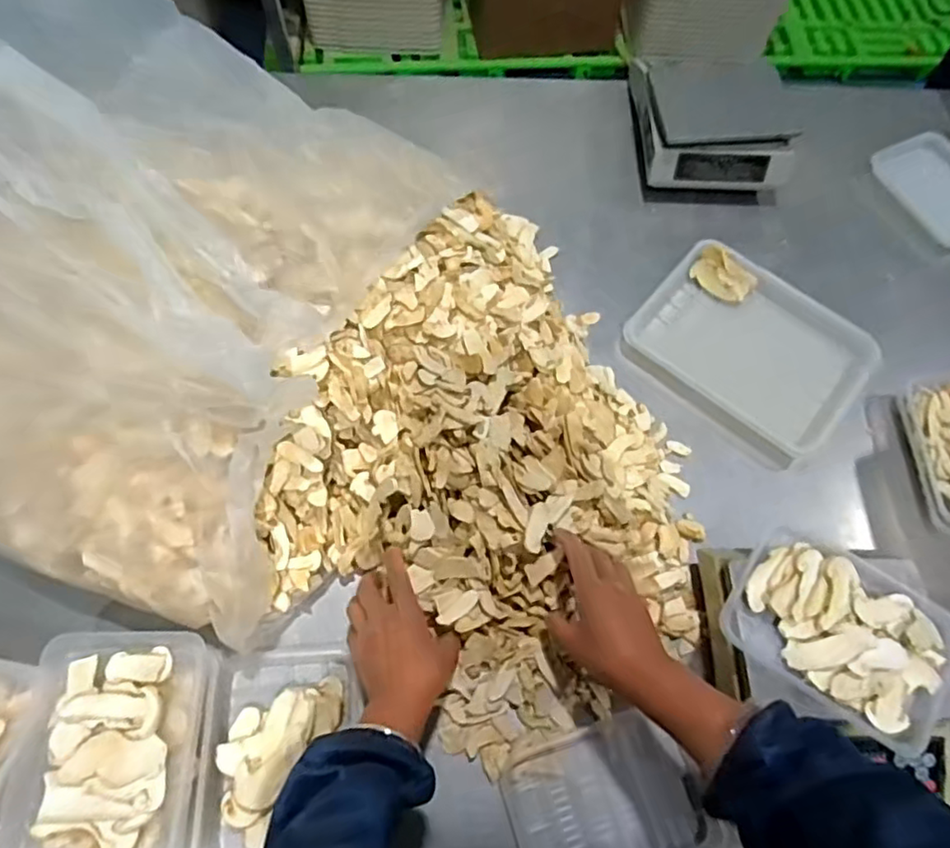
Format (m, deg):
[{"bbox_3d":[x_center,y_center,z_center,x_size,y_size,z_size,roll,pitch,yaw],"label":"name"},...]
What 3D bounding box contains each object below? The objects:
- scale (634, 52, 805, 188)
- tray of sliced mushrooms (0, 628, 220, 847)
[{"bbox_3d":[0.334,-0.438,0.897,0.191,0.093,0.222,1,66,-1],"label":"scale"},{"bbox_3d":[-0.302,0.280,0.523,0.142,0.049,0.197,-1,66,-2],"label":"tray of sliced mushrooms"}]

